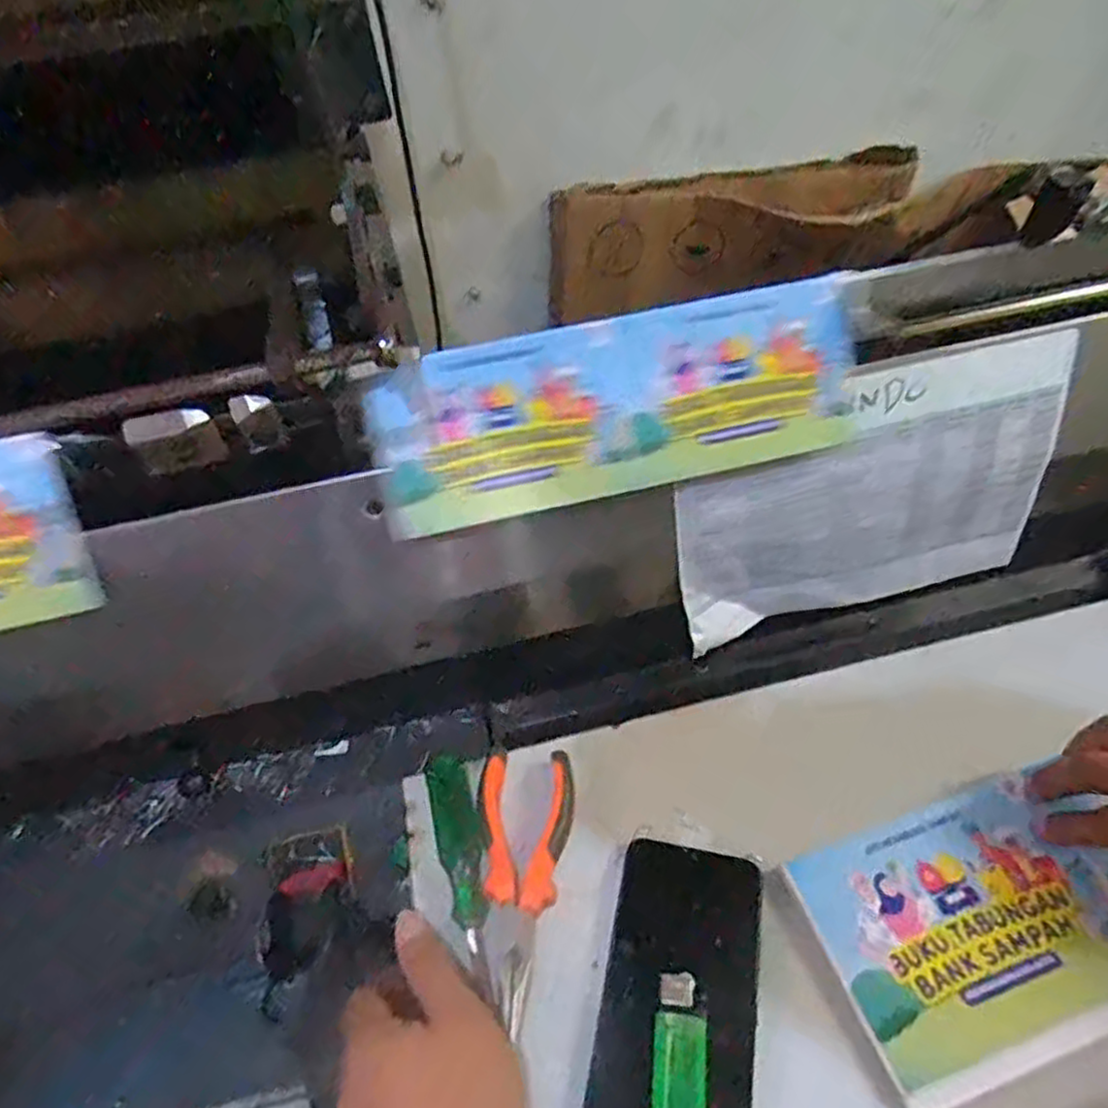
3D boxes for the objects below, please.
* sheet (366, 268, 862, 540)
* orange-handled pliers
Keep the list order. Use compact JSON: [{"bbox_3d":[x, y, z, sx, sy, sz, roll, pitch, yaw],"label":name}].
[{"bbox_3d":[0.043,-0.095,0.460,0.308,0.110,0.008,-12,16,-4],"label":"sheet"},{"bbox_3d":[-0.015,0.177,0.401,0.055,0.016,0.136,-5,49,3],"label":"orange-handled pliers"}]

